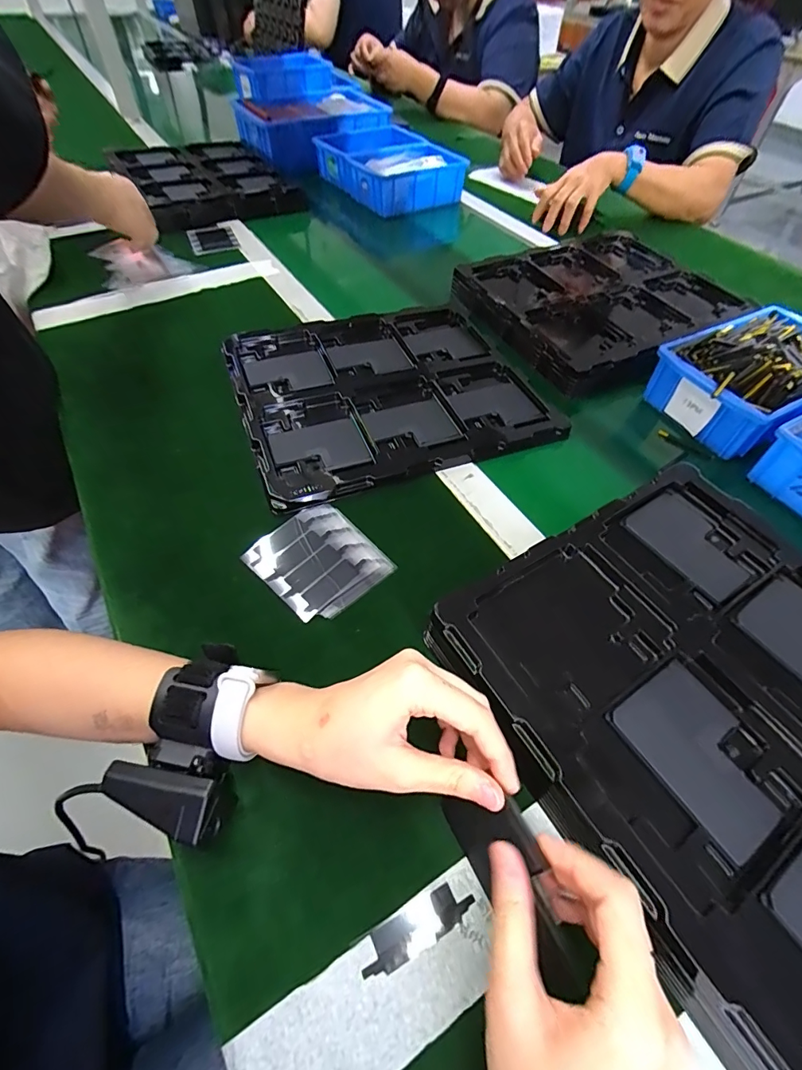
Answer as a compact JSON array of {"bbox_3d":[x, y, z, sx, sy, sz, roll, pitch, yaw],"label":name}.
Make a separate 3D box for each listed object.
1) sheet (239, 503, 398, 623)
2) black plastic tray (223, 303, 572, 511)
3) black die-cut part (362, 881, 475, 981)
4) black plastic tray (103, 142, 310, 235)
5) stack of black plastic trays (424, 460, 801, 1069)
[{"bbox_3d":[-0.069,0.021,0.378,0.097,0.007,0.088,40,64,23],"label":"sheet"},{"bbox_3d":[-0.017,-0.171,0.510,0.315,0.022,0.275,-18,58,-13],"label":"black plastic tray"},{"bbox_3d":[0.009,0.214,0.243,0.064,0.004,0.020,-22,59,-15],"label":"black die-cut part"},{"bbox_3d":[-0.356,-0.658,0.822,0.268,0.056,0.263,-29,61,-20],"label":"black plastic tray"},{"bbox_3d":[0.219,0.114,0.291,0.289,0.048,0.315,-28,60,-18],"label":"stack of black plastic trays"}]

